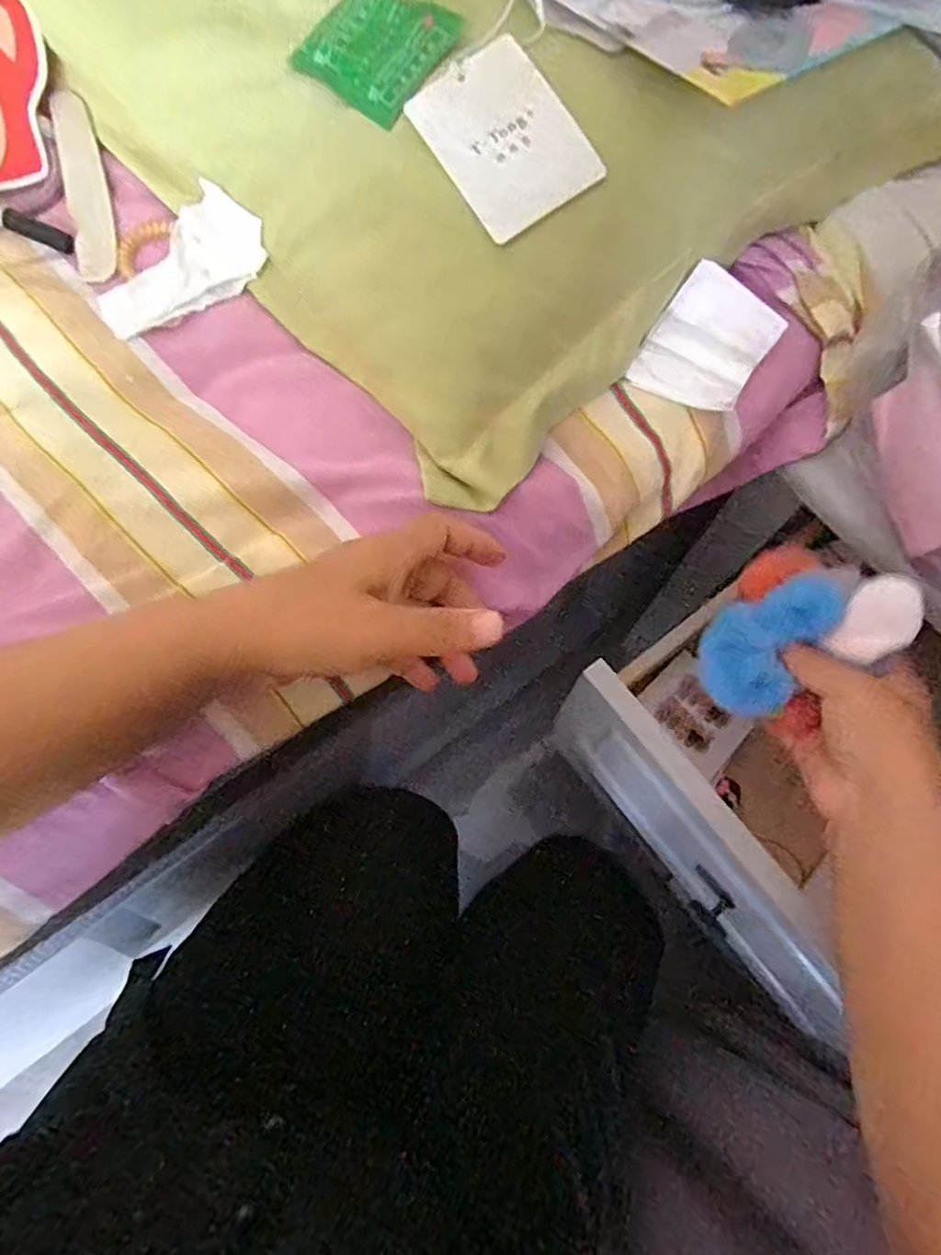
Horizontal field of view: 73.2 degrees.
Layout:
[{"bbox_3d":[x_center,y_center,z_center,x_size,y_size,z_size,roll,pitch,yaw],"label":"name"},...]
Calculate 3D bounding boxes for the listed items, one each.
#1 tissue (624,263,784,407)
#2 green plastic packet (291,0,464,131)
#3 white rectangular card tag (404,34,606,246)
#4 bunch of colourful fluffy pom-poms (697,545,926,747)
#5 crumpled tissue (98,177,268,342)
[{"bbox_3d":[0.144,-0.172,0.385,0.064,0.023,0.092,33,73,11],"label":"tissue"},{"bbox_3d":[-0.051,-0.314,0.340,0.079,0.009,0.068,43,95,14],"label":"green plastic packet"},{"bbox_3d":[0.015,-0.250,0.324,0.066,0.005,0.095,-32,82,4],"label":"white rectangular card tag"},{"bbox_3d":[0.187,0.008,0.365,0.085,0.062,0.095,33,73,10],"label":"bunch of colourful fluffy pom-poms"},{"bbox_3d":[-0.171,-0.215,0.380,0.054,0.020,0.109,32,73,10],"label":"crumpled tissue"}]

